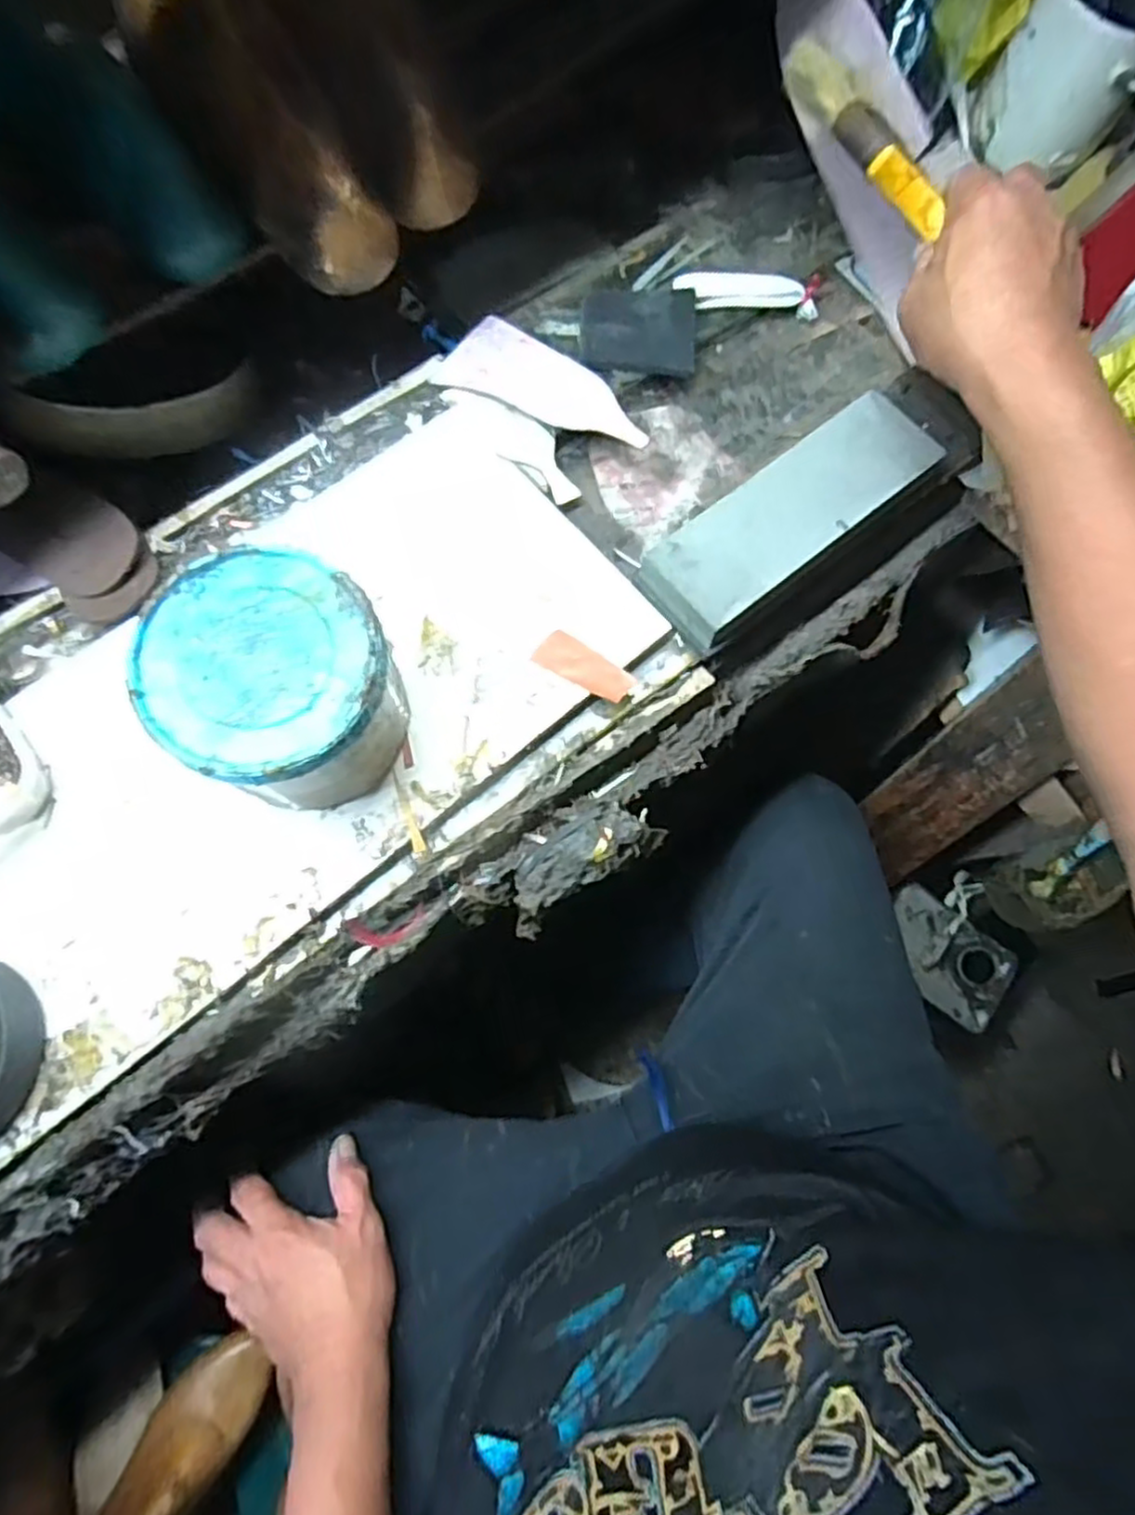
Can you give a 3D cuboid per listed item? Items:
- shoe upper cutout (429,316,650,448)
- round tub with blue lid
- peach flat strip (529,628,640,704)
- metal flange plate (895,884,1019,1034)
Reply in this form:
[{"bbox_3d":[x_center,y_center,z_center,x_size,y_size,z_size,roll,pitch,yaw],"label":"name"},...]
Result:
[{"bbox_3d":[-0.009,-0.231,0.450,0.132,0.009,0.058,24,76,5],"label":"shoe upper cutout"},{"bbox_3d":[-0.132,-0.032,0.348,0.104,0.081,0.096,0,76,-1],"label":"round tub with blue lid"},{"bbox_3d":[0.008,-0.048,0.400,0.054,0.004,0.022,36,84,13],"label":"peach flat strip"},{"bbox_3d":[0.424,0.226,0.825,0.148,0.022,0.101,35,77,7],"label":"metal flange plate"}]

